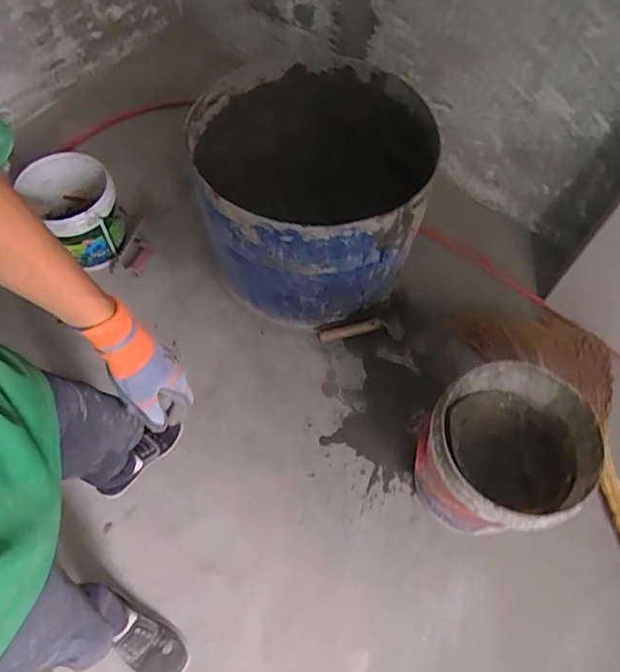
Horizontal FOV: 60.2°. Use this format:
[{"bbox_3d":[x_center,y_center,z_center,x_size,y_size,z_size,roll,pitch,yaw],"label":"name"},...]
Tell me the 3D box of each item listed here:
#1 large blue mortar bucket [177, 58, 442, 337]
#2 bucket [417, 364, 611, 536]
[{"bbox_3d":[0.003,-0.384,1.425,0.592,0.506,0.620,0,63,-1],"label":"large blue mortar bucket"},{"bbox_3d":[0.399,0.264,1.162,0.318,0.366,0.298,0,63,-1],"label":"bucket"}]

